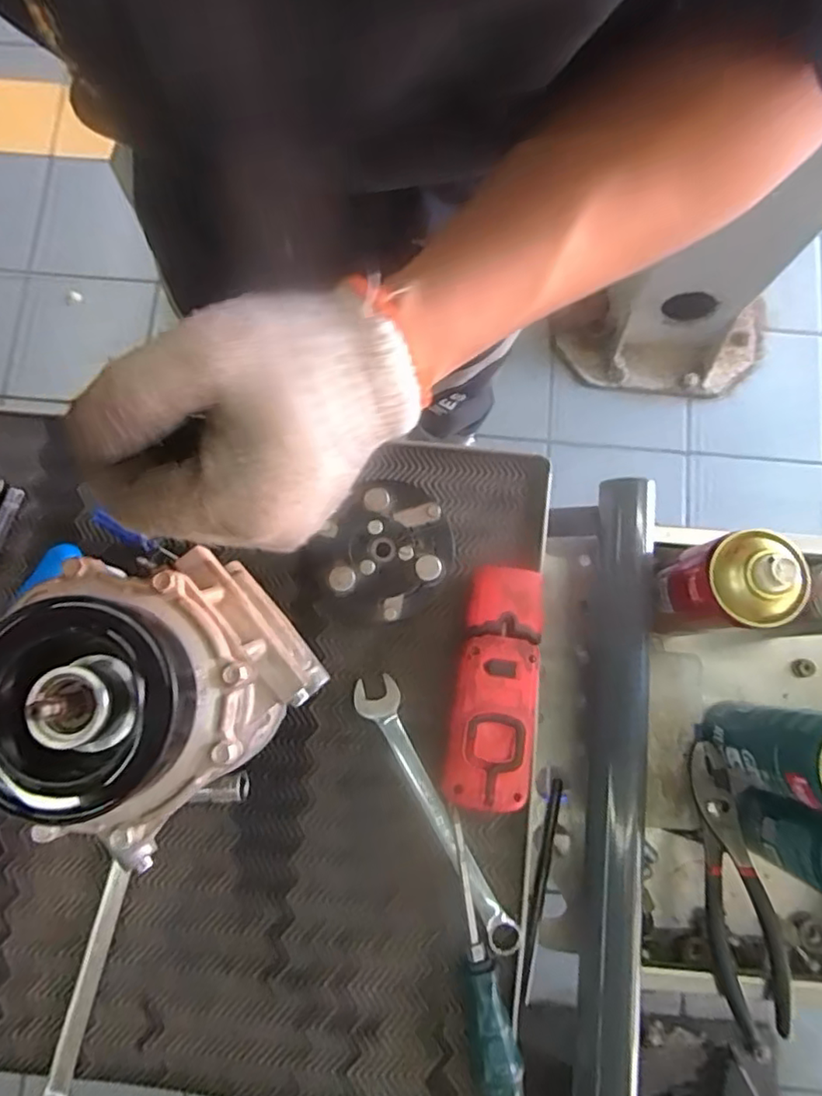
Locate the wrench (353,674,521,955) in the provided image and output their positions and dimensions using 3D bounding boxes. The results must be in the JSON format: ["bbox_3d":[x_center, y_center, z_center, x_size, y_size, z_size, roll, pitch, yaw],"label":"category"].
[{"bbox_3d":[0.016,0.183,0.428,0.030,0.012,0.200,-27,81,-4],"label":"wrench"}]

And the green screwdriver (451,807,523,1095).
[{"bbox_3d":[0.044,0.275,0.404,0.029,0.025,0.188,-10,80,-1],"label":"green screwdriver"}]

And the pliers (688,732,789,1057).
[{"bbox_3d":[0.244,0.253,0.464,0.047,0.024,0.199,-3,80,0],"label":"pliers"}]

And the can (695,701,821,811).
[{"bbox_3d":[0.266,0.143,0.424,0.065,0.163,0.061,0,80,1],"label":"can"}]

